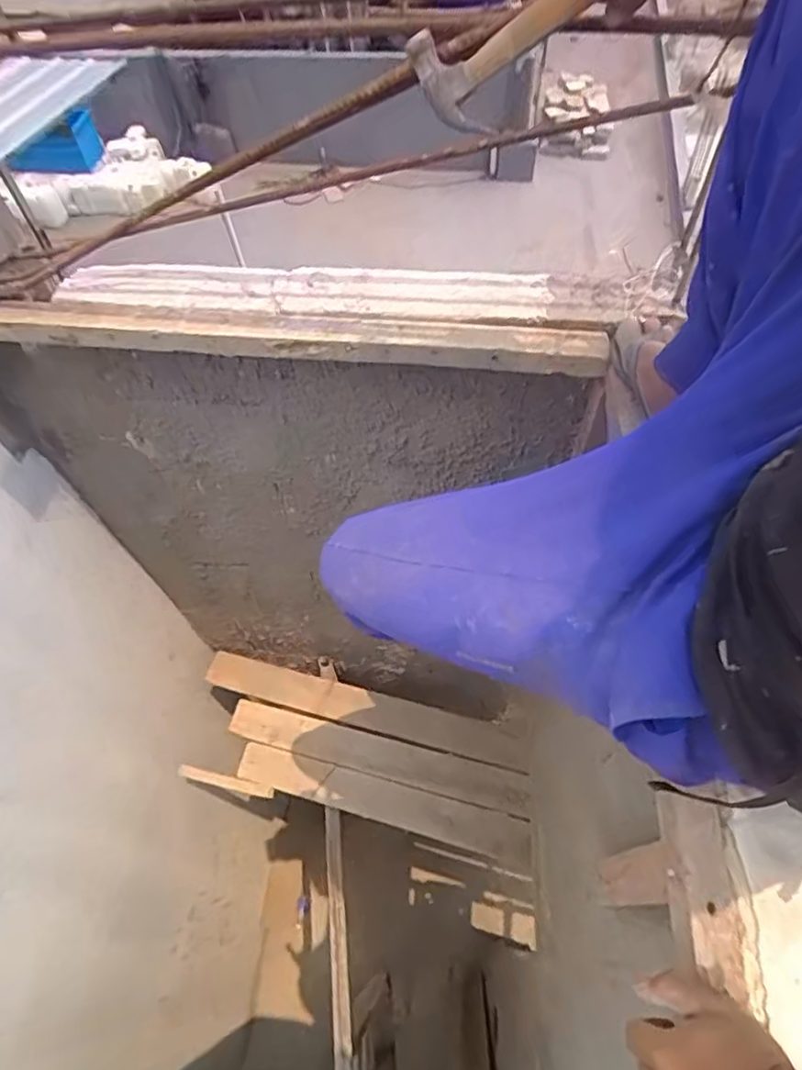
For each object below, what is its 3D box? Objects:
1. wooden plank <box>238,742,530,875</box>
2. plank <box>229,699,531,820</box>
[{"bbox_3d":[-0.059,0.740,1.736,0.856,0.038,0.126,14,59,11],"label":"wooden plank"},{"bbox_3d":[-0.076,0.639,1.806,0.895,0.025,0.119,12,59,10],"label":"plank"}]

